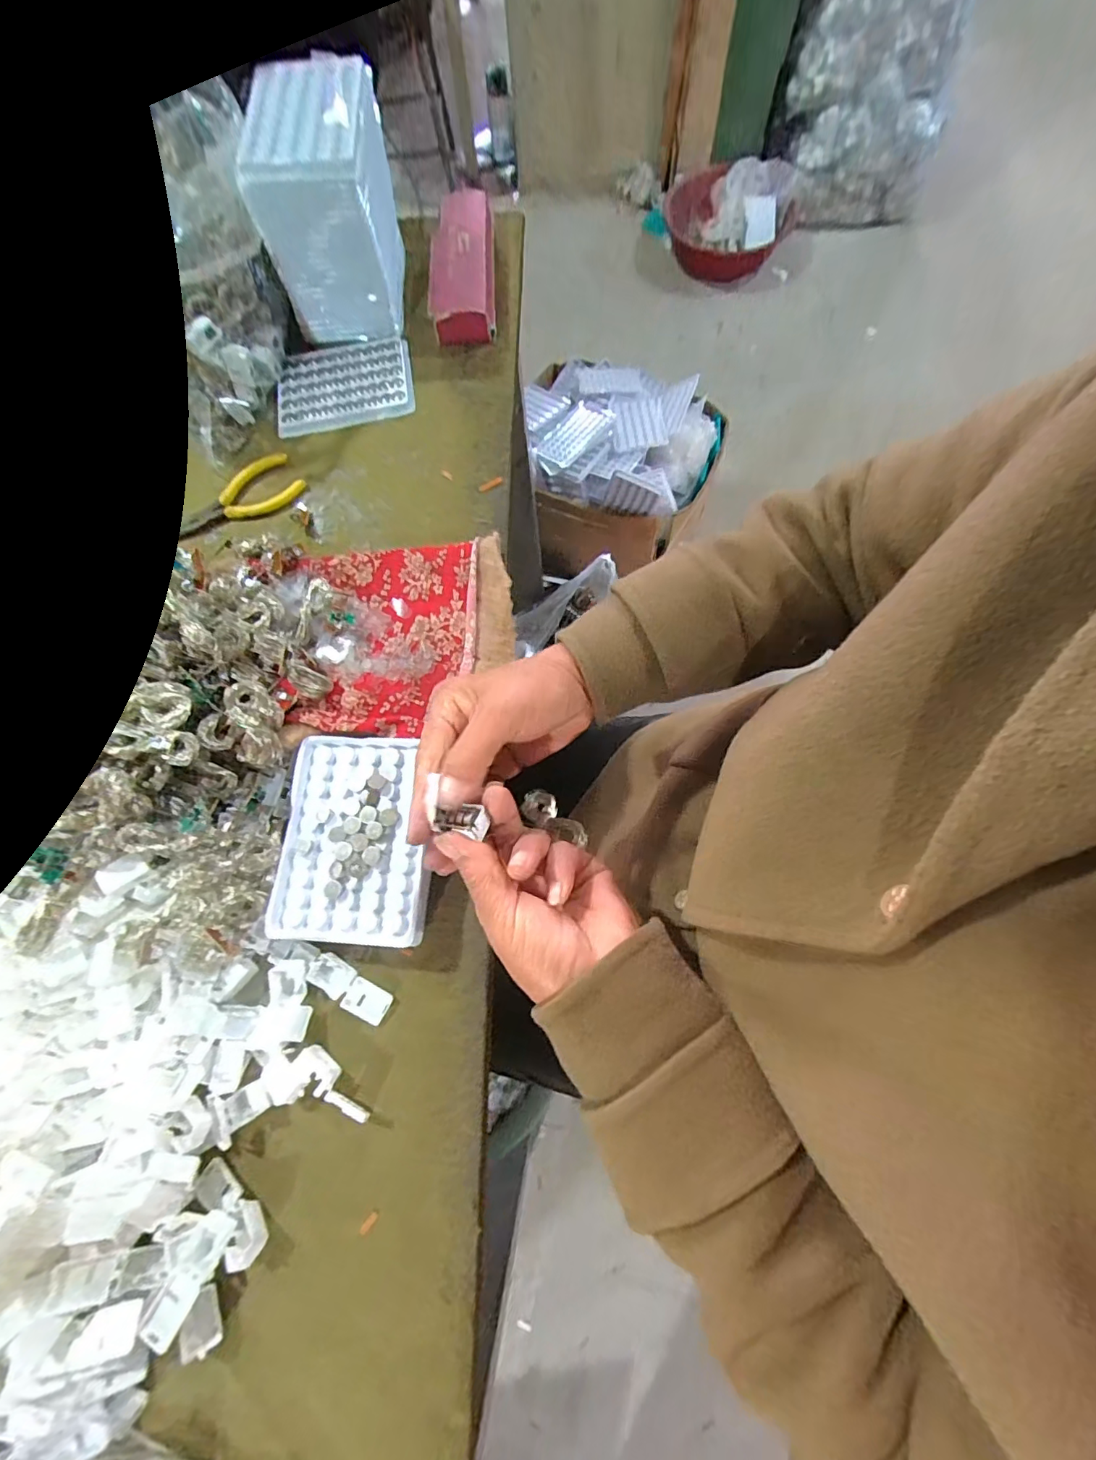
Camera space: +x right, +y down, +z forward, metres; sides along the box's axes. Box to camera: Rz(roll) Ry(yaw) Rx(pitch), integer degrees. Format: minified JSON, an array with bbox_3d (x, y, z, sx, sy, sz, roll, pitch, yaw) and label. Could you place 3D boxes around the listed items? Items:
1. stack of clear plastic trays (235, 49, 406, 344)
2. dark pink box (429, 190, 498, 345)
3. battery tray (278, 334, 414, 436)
[{"bbox_3d":[-0.179,-0.440,0.437,0.100,0.129,0.120,0,73,2],"label":"stack of clear plastic trays"},{"bbox_3d":[-0.081,-0.441,0.483,0.059,0.037,0.160,-3,73,0],"label":"dark pink box"},{"bbox_3d":[-0.188,-0.320,0.467,0.123,0.009,0.089,-9,73,0],"label":"battery tray"}]

